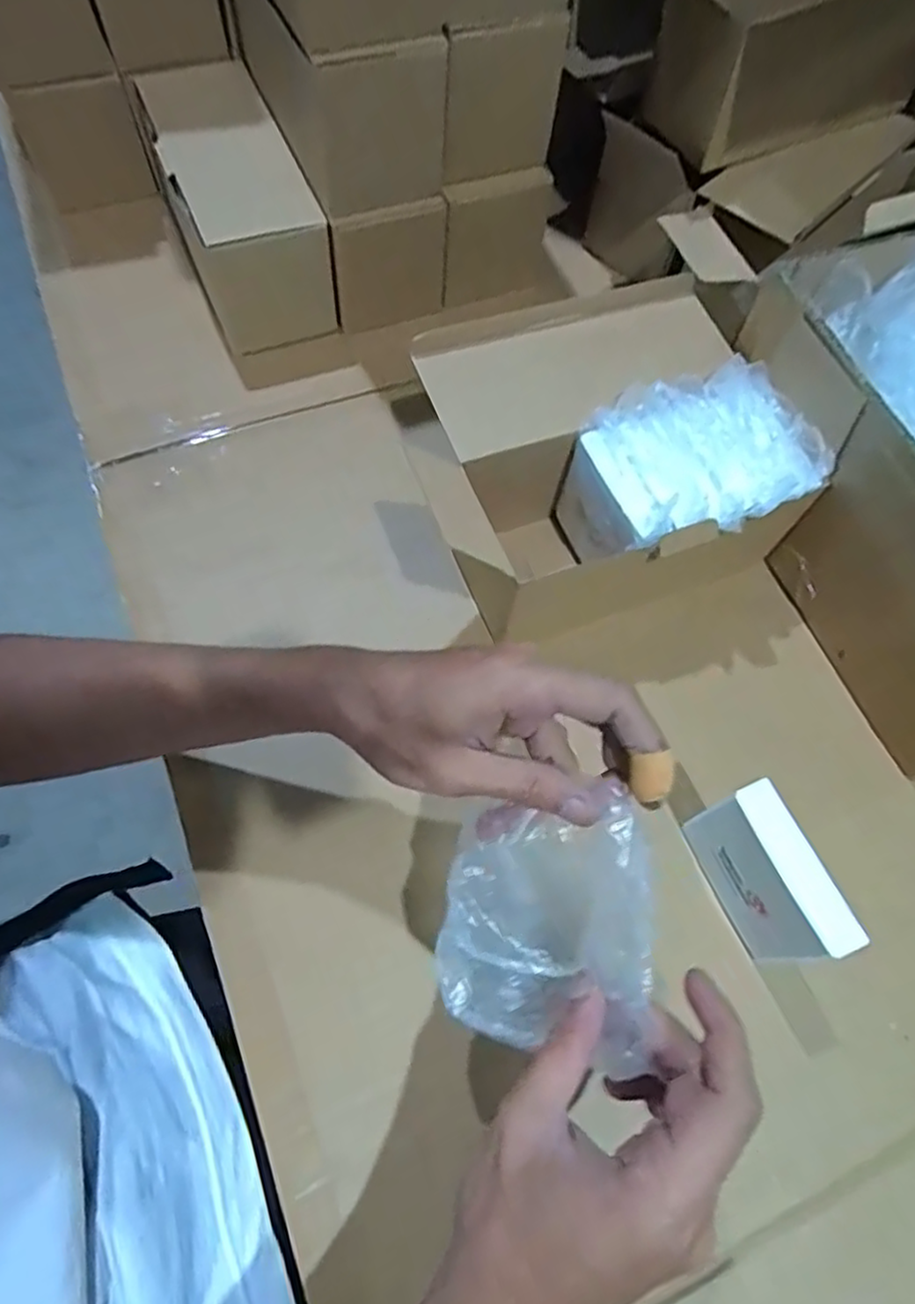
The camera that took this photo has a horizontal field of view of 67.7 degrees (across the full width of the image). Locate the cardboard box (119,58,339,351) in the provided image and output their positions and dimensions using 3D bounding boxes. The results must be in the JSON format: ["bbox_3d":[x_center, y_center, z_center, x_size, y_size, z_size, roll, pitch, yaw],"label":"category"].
[{"bbox_3d":[-0.189,-0.383,0.577,0.098,0.090,0.242,-20,68,-11],"label":"cardboard box"}]

